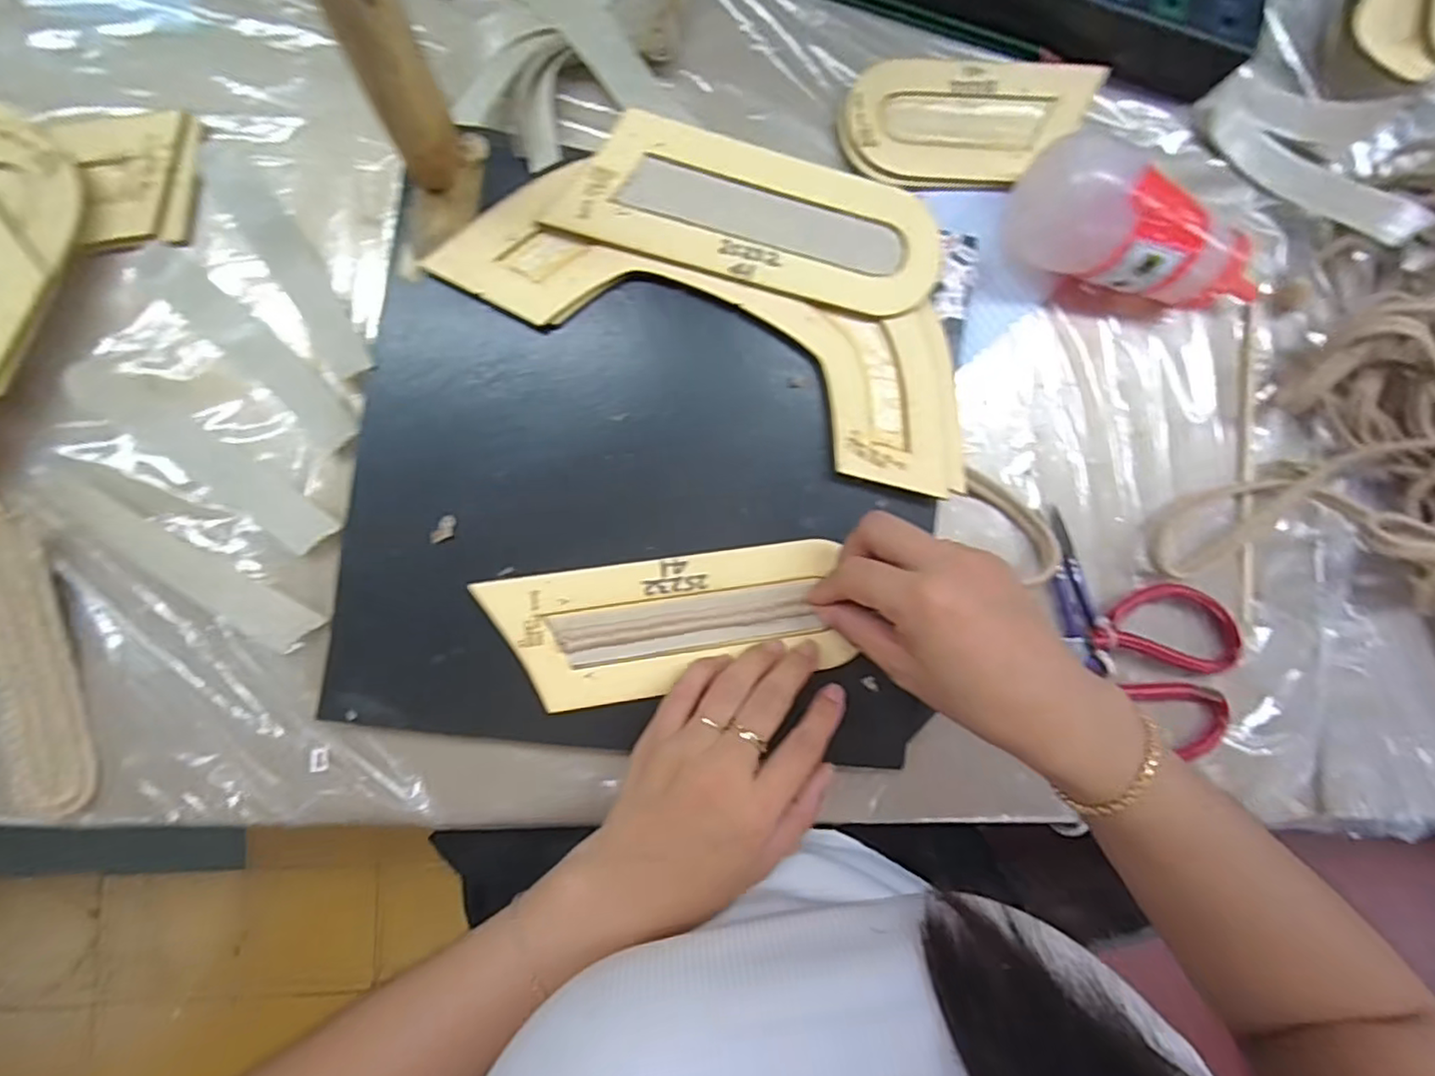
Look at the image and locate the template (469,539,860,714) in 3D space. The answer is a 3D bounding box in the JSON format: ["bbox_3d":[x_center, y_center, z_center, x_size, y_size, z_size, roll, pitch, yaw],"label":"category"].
[{"bbox_3d":[-0.024,0.045,0.336,0.178,0.011,0.070,-8,90,-6],"label":"template"}]

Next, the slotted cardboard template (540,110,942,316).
[{"bbox_3d":[0.023,-0.167,0.337,0.190,0.006,0.065,13,89,-8],"label":"slotted cardboard template"}]

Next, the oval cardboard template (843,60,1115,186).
[{"bbox_3d":[0.147,-0.239,0.373,0.156,0.011,0.069,-7,90,-7],"label":"oval cardboard template"}]

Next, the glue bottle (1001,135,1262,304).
[{"bbox_3d":[0.239,-0.162,0.365,0.152,0.061,0.056,28,86,-5],"label":"glue bottle"}]

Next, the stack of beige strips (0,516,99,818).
[{"bbox_3d":[-0.334,0.064,0.315,0.032,0.010,0.142,-12,97,-32],"label":"stack of beige strips"}]

